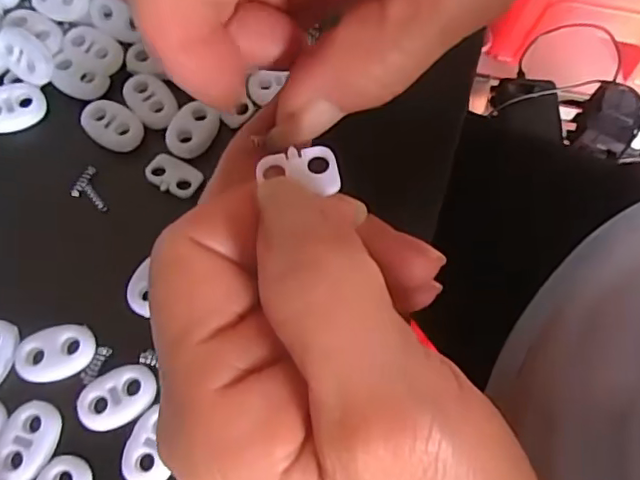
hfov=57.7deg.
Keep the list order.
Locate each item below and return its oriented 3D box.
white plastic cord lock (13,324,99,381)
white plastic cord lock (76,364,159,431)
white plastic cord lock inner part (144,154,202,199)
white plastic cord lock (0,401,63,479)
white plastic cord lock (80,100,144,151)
[{"bbox_3d":[-0.080,0.033,0.173,0.022,0.004,0.015,-14,70,-7],"label":"white plastic cord lock"},{"bbox_3d":[-0.060,0.046,0.169,0.023,0.004,0.015,-27,72,-11],"label":"white plastic cord lock"},{"bbox_3d":[-0.050,-0.022,0.199,0.019,0.004,0.012,26,70,6],"label":"white plastic cord lock inner part"},{"bbox_3d":[-0.083,0.057,0.163,0.016,0.004,0.022,15,69,4],"label":"white plastic cord lock"},{"bbox_3d":[-0.073,-0.040,0.202,0.024,0.004,0.015,30,70,7],"label":"white plastic cord lock"}]

